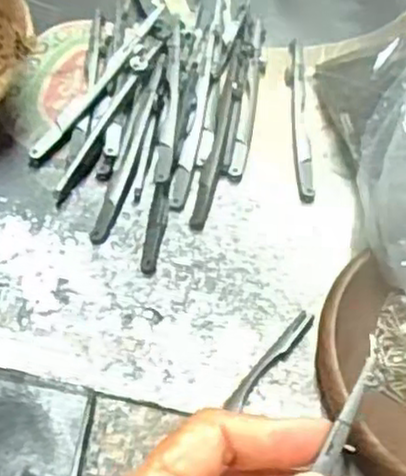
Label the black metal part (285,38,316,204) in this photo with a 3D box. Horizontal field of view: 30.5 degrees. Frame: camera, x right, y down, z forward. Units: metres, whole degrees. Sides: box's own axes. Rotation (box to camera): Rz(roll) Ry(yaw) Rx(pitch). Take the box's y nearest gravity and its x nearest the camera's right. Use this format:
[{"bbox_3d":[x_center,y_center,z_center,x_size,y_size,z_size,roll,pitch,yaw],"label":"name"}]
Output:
[{"bbox_3d":[0.046,-0.059,0.354,0.009,0.004,0.098,2,58,-2],"label":"black metal part"}]

